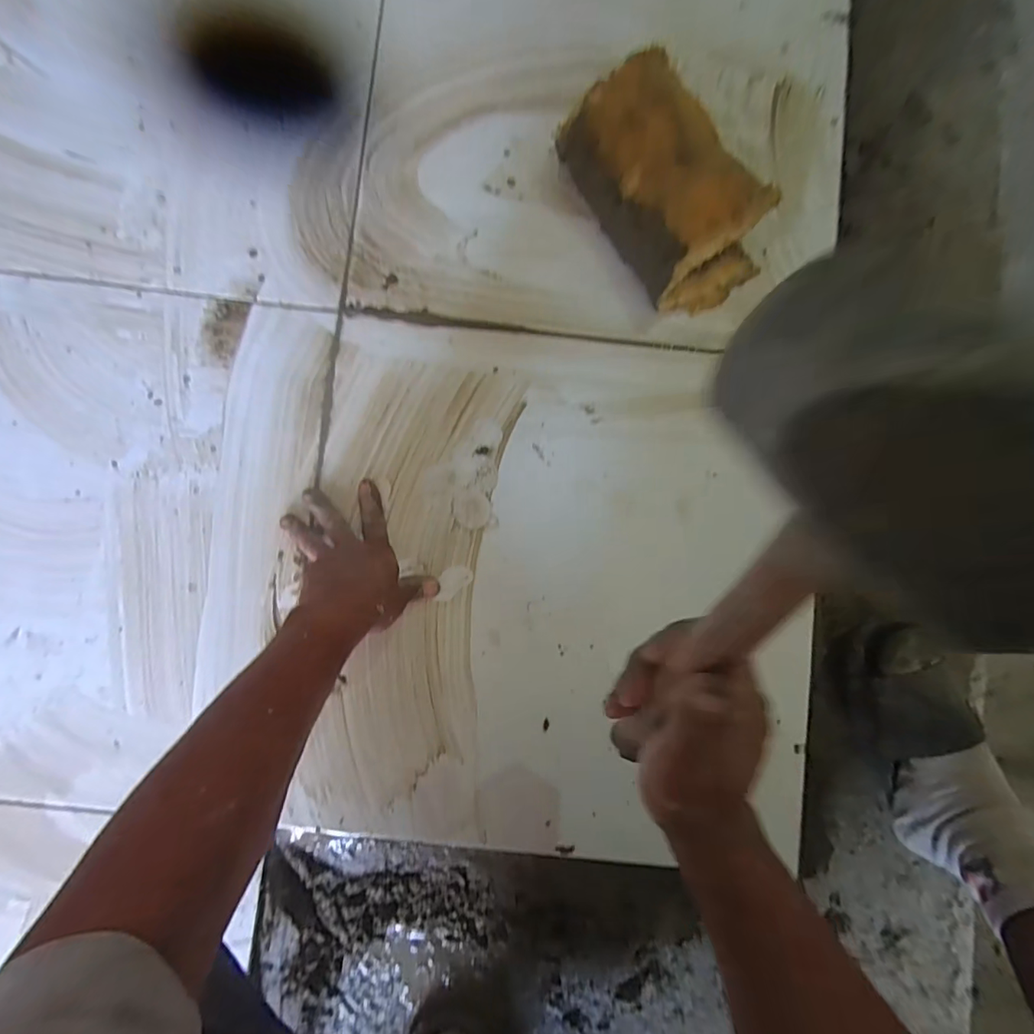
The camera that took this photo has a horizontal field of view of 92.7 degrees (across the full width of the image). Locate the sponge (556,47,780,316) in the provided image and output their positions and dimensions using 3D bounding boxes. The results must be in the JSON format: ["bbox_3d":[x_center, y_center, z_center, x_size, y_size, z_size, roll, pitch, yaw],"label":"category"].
[{"bbox_3d":[0.138,-0.319,0.473,0.122,0.082,0.198,-30,87,-4],"label":"sponge"}]

